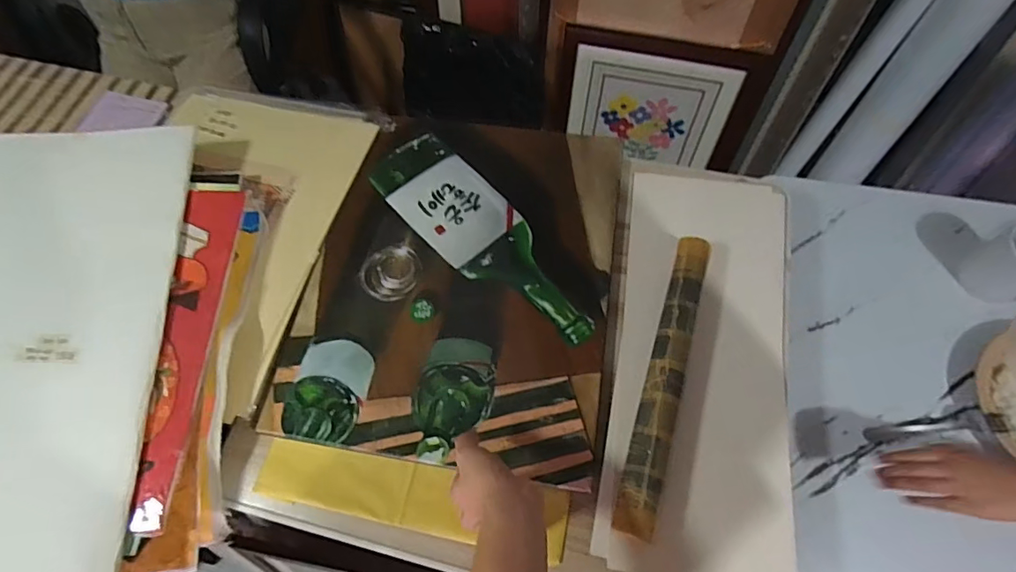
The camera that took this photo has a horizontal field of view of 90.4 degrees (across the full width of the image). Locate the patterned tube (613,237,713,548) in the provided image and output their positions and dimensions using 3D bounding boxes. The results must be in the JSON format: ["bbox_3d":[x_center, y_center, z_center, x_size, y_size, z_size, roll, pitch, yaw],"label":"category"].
[{"bbox_3d":[0.185,0.101,0.596,0.043,0.047,0.362,17,68,9],"label":"patterned tube"}]

